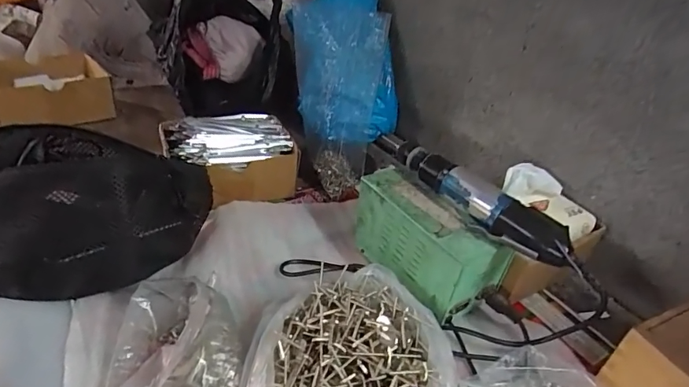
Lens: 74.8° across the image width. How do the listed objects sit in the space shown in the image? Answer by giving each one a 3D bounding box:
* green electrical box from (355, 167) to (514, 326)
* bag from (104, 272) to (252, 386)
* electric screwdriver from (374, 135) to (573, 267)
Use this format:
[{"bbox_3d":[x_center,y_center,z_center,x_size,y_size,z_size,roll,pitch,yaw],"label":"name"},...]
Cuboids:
[{"bbox_3d":[0.081,0.054,0.494,0.079,0.095,0.162,-23,44,-36],"label":"green electrical box"},{"bbox_3d":[-0.141,0.124,0.387,0.107,0.038,0.108,2,35,-8],"label":"bag"},{"bbox_3d":[0.118,-0.001,0.464,0.237,0.040,0.034,33,42,32],"label":"electric screwdriver"}]

